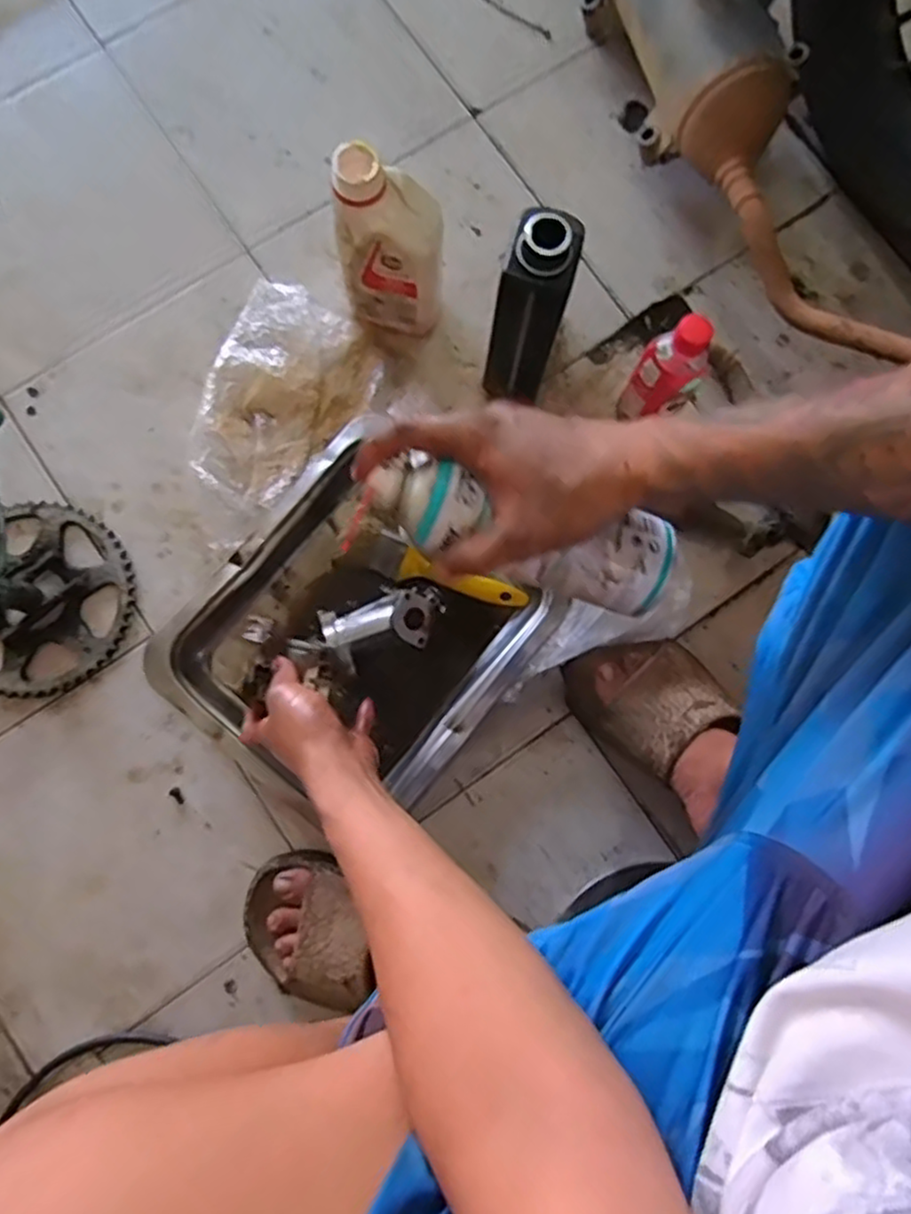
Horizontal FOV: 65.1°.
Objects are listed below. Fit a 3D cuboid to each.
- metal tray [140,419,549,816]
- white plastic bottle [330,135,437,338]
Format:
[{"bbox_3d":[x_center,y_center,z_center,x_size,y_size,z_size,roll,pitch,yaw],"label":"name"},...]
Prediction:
[{"bbox_3d":[-0.091,0.026,0.672,0.270,0.059,0.286,41,82,6],"label":"metal tray"},{"bbox_3d":[-0.058,-0.322,0.659,0.090,0.199,0.057,2,82,-3],"label":"white plastic bottle"}]

